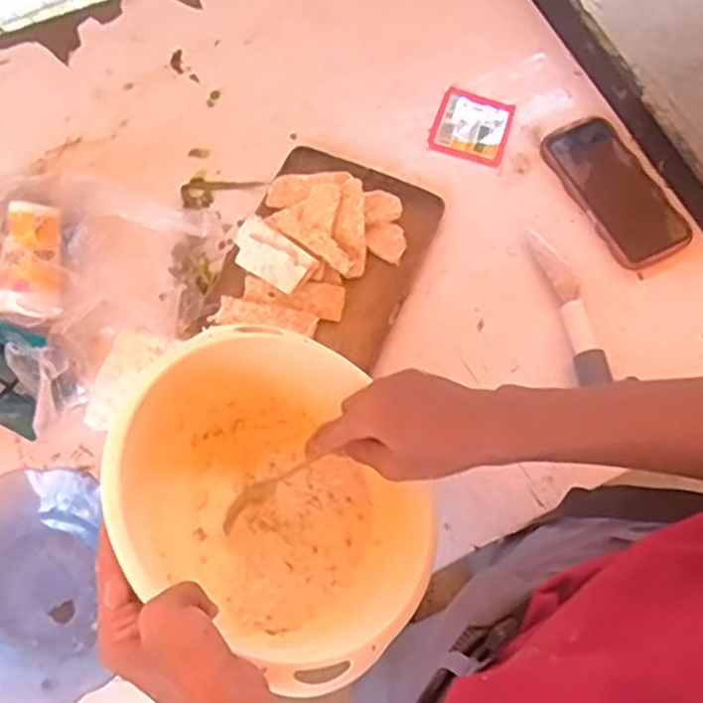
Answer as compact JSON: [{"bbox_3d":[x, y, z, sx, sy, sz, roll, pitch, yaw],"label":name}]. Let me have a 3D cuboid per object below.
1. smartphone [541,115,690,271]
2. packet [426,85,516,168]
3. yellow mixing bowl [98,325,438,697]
[{"bbox_3d":[0.264,-0.162,0.737,0.080,0.016,0.167,-26,73,-11],"label":"smartphone"},{"bbox_3d":[0.127,-0.240,0.775,0.078,0.005,0.081,18,70,5],"label":"packet"},{"bbox_3d":[-0.048,0.107,0.557,0.246,0.120,0.246,5,62,-10],"label":"yellow mixing bowl"}]

